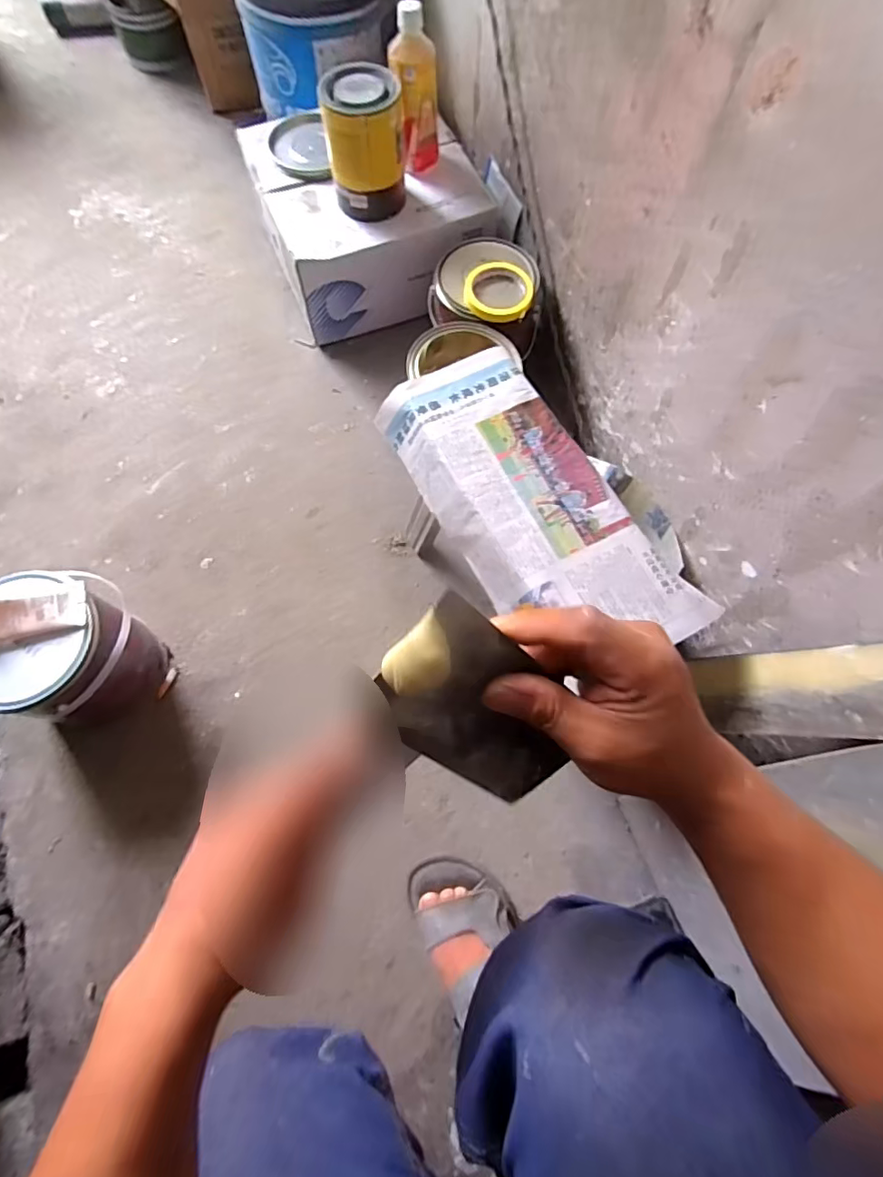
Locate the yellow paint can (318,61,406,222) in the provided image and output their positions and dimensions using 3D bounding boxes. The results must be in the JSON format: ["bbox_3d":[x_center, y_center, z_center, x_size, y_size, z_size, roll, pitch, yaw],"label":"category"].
[{"bbox_3d":[-0.110,-0.637,0.765,0.113,0.139,0.103,1,70,-3],"label":"yellow paint can"}]

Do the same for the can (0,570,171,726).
[{"bbox_3d":[-0.445,0.076,0.644,0.155,0.190,0.168,22,71,6],"label":"can"}]

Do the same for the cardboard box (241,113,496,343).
[{"bbox_3d":[-0.120,-0.635,0.927,0.346,0.172,0.334,-18,72,-10],"label":"cardboard box"}]

